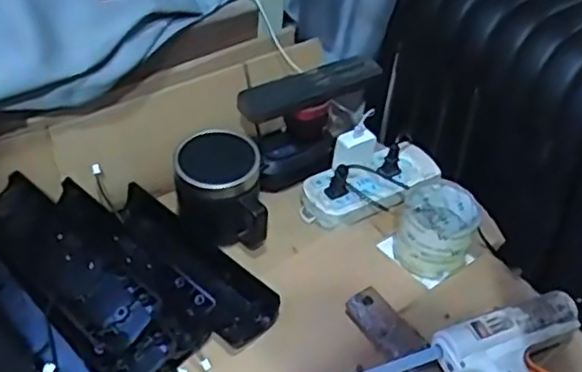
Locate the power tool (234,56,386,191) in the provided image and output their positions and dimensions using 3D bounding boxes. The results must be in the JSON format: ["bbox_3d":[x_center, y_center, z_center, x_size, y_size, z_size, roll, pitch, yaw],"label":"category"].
[{"bbox_3d":[0.034,-0.091,0.869,0.200,0.102,0.084,-26,52,-30],"label":"power tool"}]

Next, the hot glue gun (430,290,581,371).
[{"bbox_3d":[0.249,0.187,0.632,0.173,0.042,0.163,-16,47,-22],"label":"hot glue gun"}]

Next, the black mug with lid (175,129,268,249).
[{"bbox_3d":[-0.083,0.008,0.758,0.097,0.101,0.101,-7,45,-14],"label":"black mug with lid"}]

